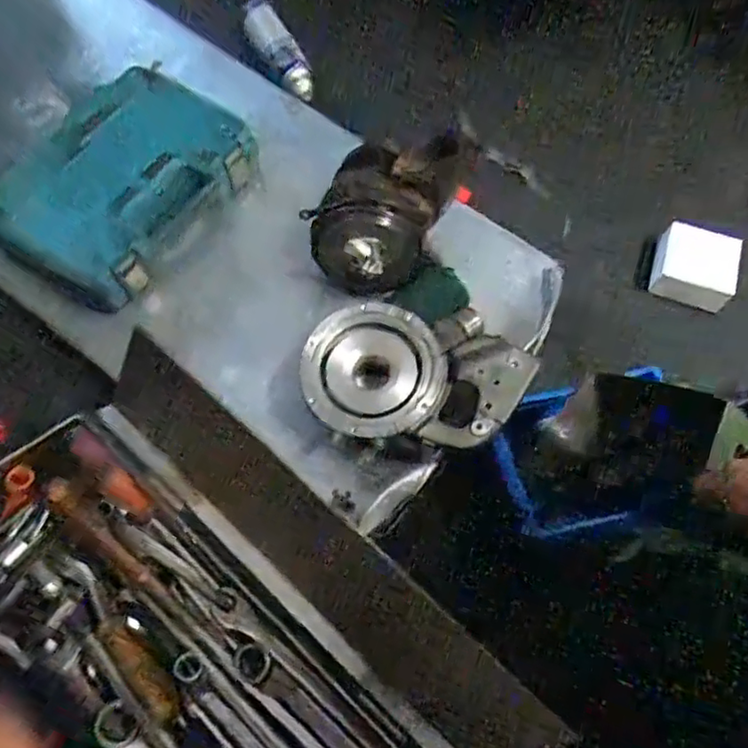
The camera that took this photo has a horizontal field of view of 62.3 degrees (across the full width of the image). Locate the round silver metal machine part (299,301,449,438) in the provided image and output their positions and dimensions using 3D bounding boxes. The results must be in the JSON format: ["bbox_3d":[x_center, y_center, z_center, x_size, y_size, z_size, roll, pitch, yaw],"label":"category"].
[{"bbox_3d":[-0.002,-0.006,0.582,0.130,0.038,0.127,1,66,-2],"label":"round silver metal machine part"}]

